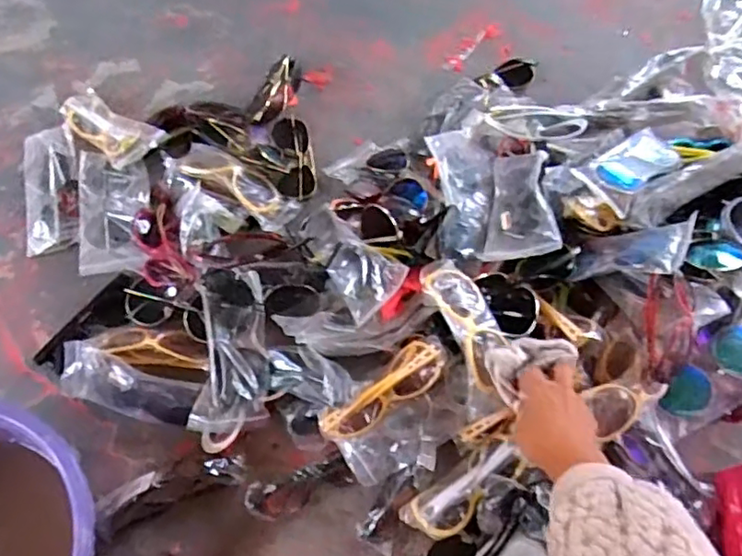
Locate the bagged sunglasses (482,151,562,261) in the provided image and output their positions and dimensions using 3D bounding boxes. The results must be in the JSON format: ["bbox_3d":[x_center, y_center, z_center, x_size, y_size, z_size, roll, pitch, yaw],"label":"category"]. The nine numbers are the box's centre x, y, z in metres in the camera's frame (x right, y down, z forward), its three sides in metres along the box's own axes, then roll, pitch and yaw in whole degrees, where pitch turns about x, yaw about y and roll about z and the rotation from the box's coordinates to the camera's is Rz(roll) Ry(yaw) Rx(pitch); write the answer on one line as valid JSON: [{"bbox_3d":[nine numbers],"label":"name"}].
[{"bbox_3d":[0.183,-0.095,0.714,0.084,0.031,0.163,-10,56,34],"label":"bagged sunglasses"}]

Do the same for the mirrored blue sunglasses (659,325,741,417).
[{"bbox_3d":[0.391,0.102,0.677,0.149,0.036,0.060,-26,67,-11],"label":"mirrored blue sunglasses"}]

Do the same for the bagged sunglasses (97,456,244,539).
[{"bbox_3d":[-0.214,0.222,0.638,0.154,0.031,0.048,-21,67,-9],"label":"bagged sunglasses"}]

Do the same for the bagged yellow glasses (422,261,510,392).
[{"bbox_3d":[0.100,0.047,0.644,0.060,0.032,0.148,-16,67,-7],"label":"bagged yellow glasses"}]

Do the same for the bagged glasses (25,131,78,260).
[{"bbox_3d":[-0.433,-0.124,0.813,0.077,0.027,0.190,-10,66,-5],"label":"bagged glasses"}]

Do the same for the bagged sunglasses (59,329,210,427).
[{"bbox_3d":[-0.274,0.104,0.694,0.177,0.041,0.108,9,65,5],"label":"bagged sunglasses"}]

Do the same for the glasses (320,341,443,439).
[{"bbox_3d":[0.013,0.124,0.633,0.143,0.048,0.051,-38,71,-16],"label":"glasses"}]

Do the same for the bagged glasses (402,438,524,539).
[{"bbox_3d":[0.101,0.220,0.621,0.143,0.047,0.051,-33,68,-14],"label":"bagged glasses"}]

